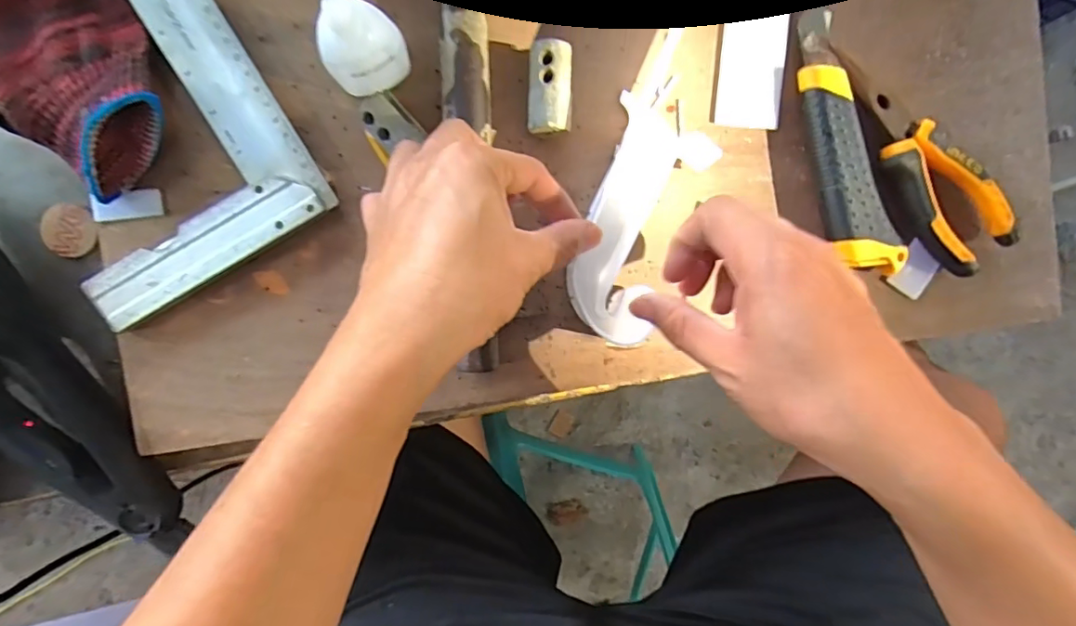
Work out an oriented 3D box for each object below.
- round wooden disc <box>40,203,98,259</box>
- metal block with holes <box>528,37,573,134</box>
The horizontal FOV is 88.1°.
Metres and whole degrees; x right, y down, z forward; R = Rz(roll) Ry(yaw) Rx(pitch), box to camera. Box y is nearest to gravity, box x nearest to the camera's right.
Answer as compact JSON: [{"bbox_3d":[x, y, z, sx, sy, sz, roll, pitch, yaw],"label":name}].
[{"bbox_3d":[-0.294,-0.052,0.349,0.031,0.006,0.030,0,96,-4],"label":"round wooden disc"},{"bbox_3d":[0.007,-0.134,0.334,0.024,0.023,0.053,2,96,-4],"label":"metal block with holes"}]

